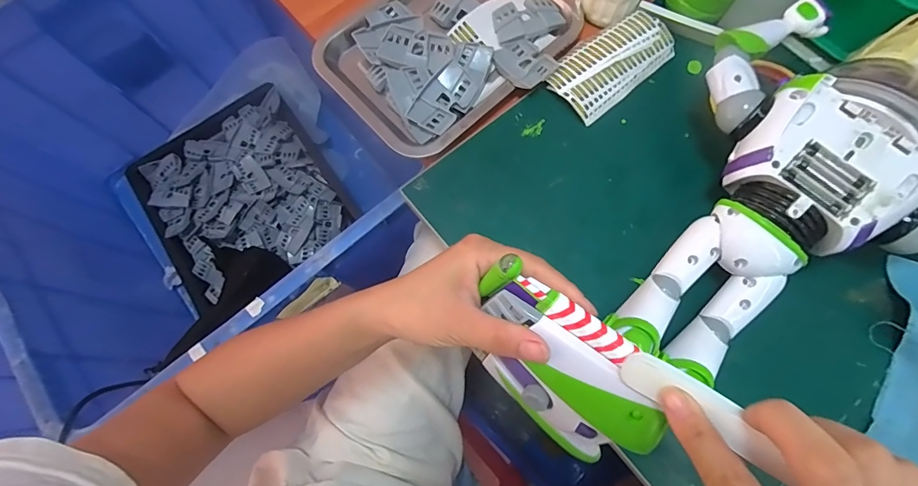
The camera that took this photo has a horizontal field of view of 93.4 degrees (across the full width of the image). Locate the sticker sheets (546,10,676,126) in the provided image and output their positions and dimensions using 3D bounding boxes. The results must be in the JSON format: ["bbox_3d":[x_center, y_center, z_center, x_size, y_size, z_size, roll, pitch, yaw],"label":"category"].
[{"bbox_3d":[0.150,-0.177,0.426,0.124,0.025,0.065,-39,75,-10],"label":"sticker sheets"}]

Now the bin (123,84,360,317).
[{"bbox_3d":[-0.407,-0.076,0.813,0.325,0.086,0.335,-32,74,-8],"label":"bin"}]

